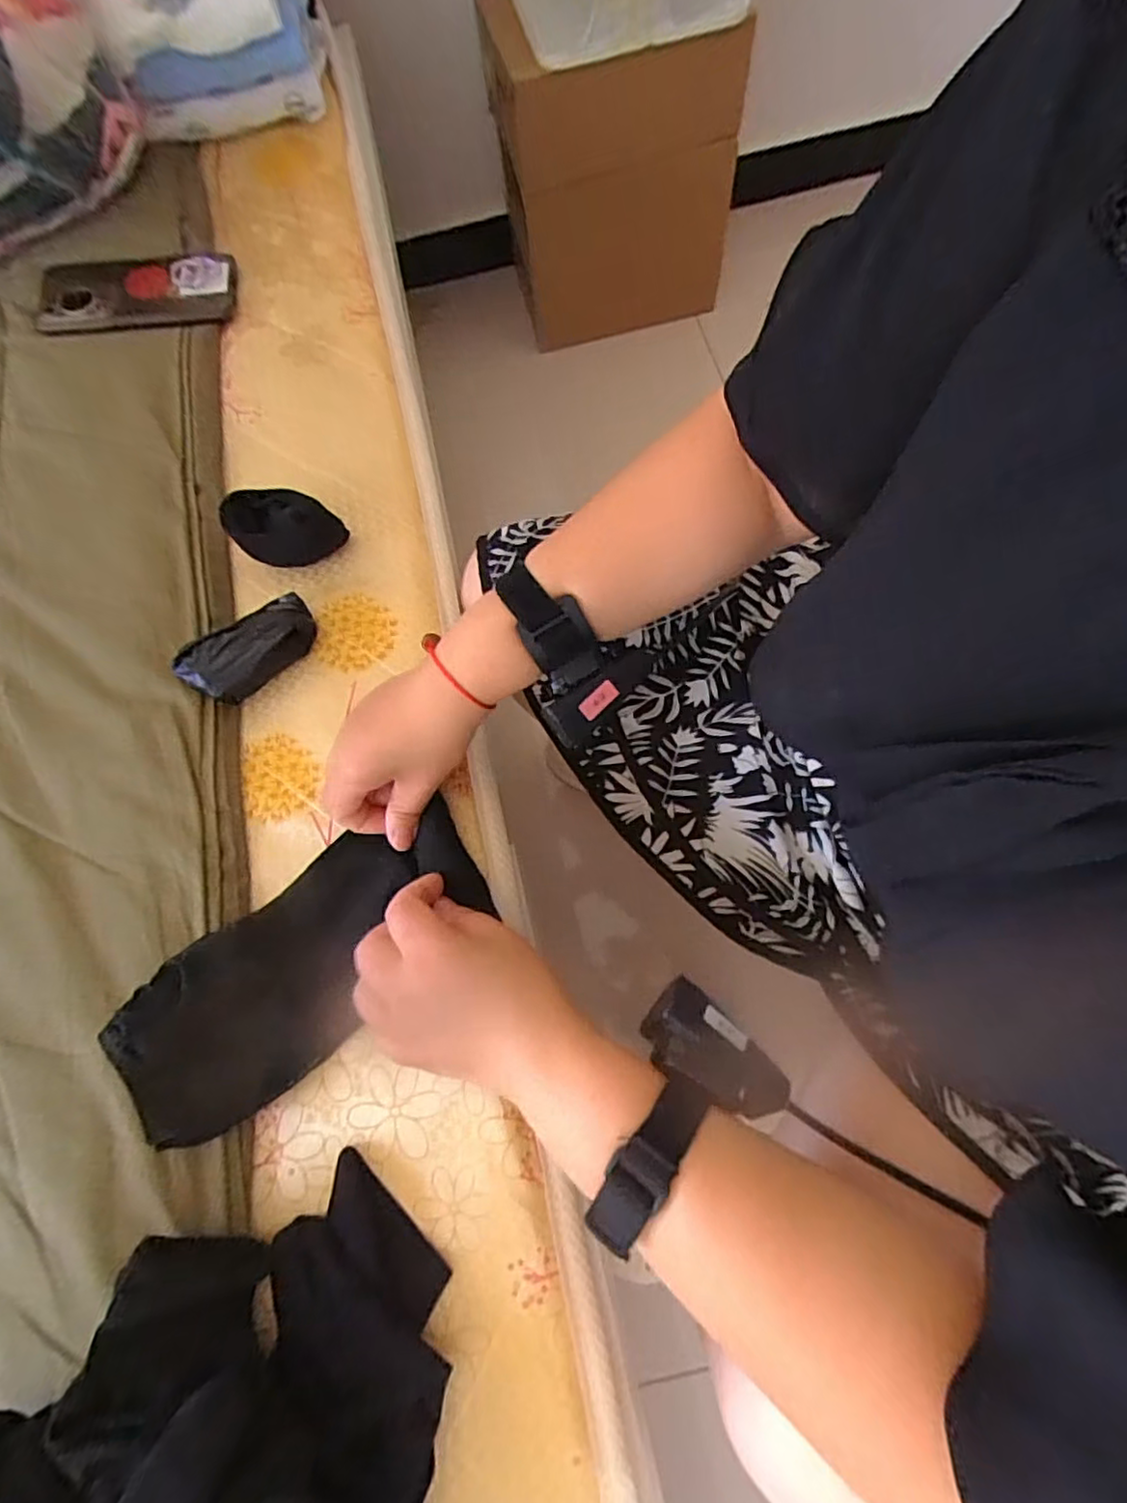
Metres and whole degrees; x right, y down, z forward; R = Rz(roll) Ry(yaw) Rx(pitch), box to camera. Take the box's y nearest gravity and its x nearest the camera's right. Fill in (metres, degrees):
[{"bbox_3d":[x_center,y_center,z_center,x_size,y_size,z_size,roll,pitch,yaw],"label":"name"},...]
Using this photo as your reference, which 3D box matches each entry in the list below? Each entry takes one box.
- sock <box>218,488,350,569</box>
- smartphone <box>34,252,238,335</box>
[{"bbox_3d":[-0.206,-0.165,0.484,0.081,0.033,0.048,1,70,-2],"label":"sock"},{"bbox_3d":[-0.373,-0.397,0.566,0.168,0.015,0.070,-7,83,-5],"label":"smartphone"}]

